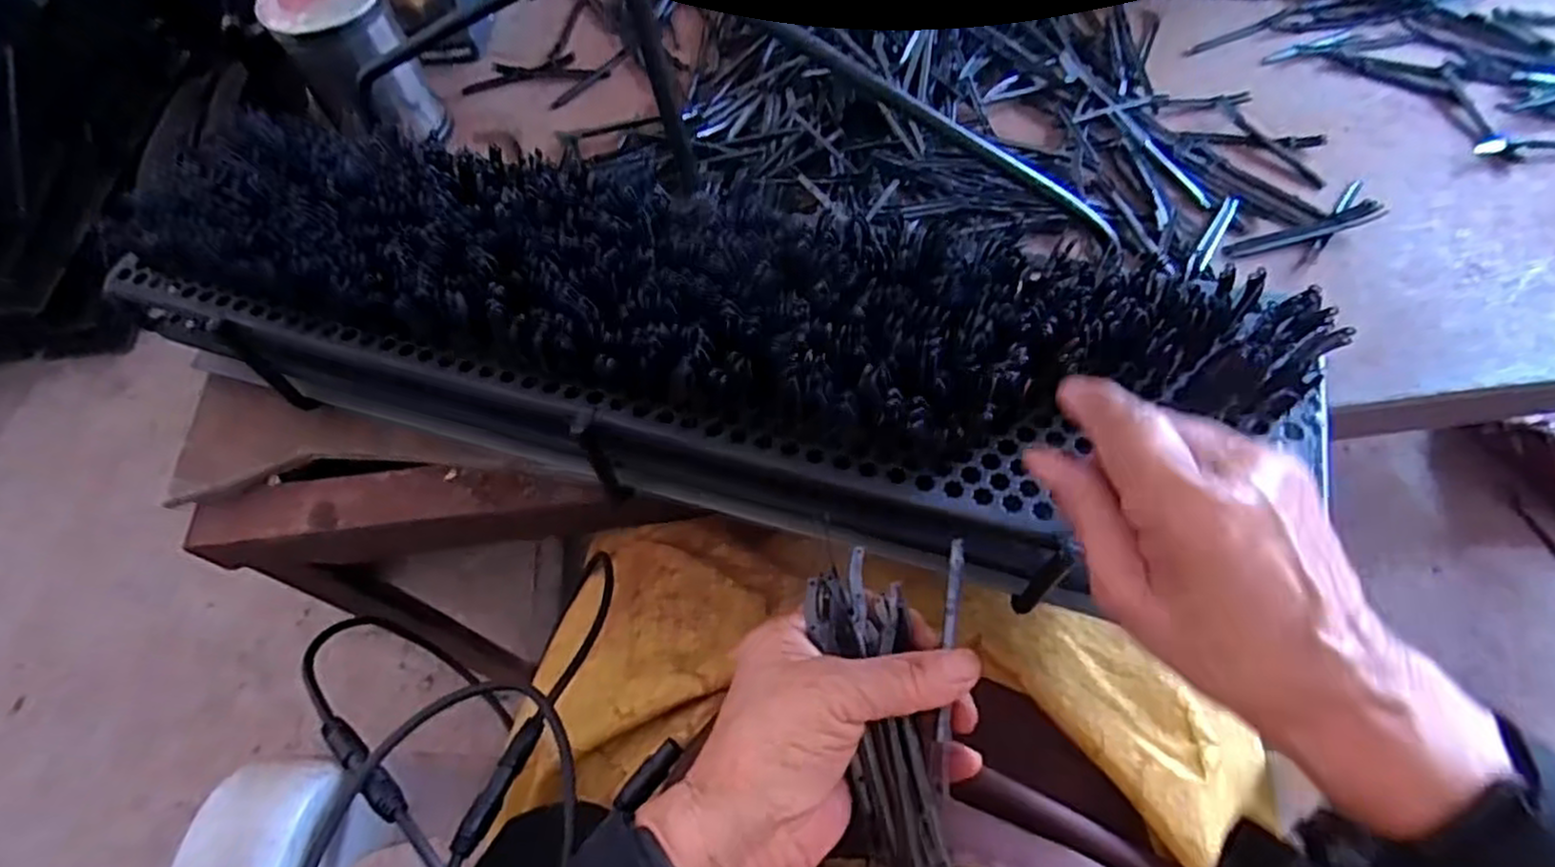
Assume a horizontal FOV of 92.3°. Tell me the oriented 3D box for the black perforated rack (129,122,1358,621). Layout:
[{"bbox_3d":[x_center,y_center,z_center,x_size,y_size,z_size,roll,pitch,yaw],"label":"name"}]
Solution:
[{"bbox_3d":[-0.060,-0.050,0.362,0.567,0.086,0.144,15,64,12],"label":"black perforated rack"}]

